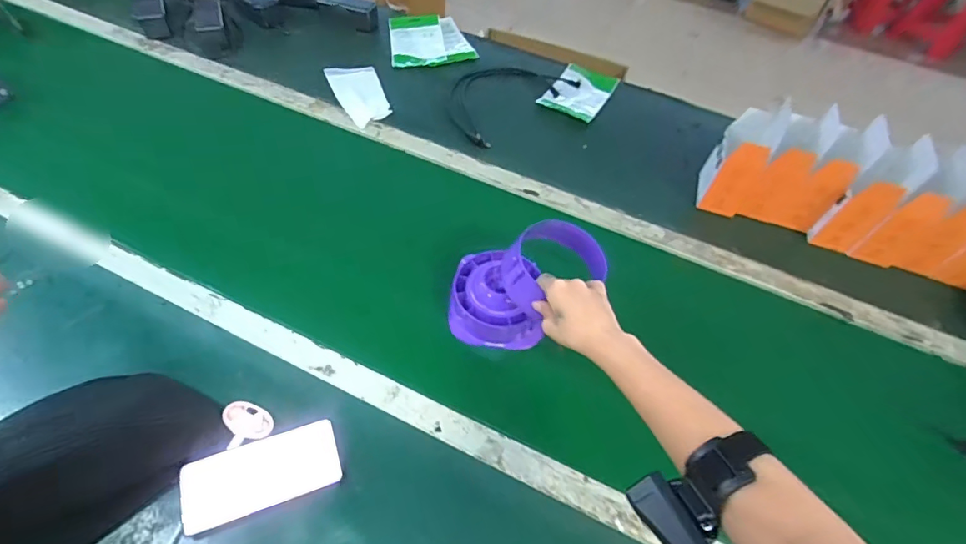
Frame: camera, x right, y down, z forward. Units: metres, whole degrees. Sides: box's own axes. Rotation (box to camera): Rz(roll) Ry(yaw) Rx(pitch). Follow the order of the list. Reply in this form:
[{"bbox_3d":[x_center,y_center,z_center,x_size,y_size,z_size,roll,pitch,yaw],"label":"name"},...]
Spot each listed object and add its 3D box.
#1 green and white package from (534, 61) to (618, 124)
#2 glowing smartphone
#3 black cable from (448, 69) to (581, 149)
[{"bbox_3d":[0.208,-0.382,1.021,0.121,0.018,0.184,28,55,15],"label":"green and white package"},{"bbox_3d":[-0.239,0.219,0.521,0.155,0.009,0.070,-14,71,-20],"label":"glowing smartphone"},{"bbox_3d":[0.037,-0.371,0.994,0.181,0.012,0.308,39,58,22],"label":"black cable"}]

